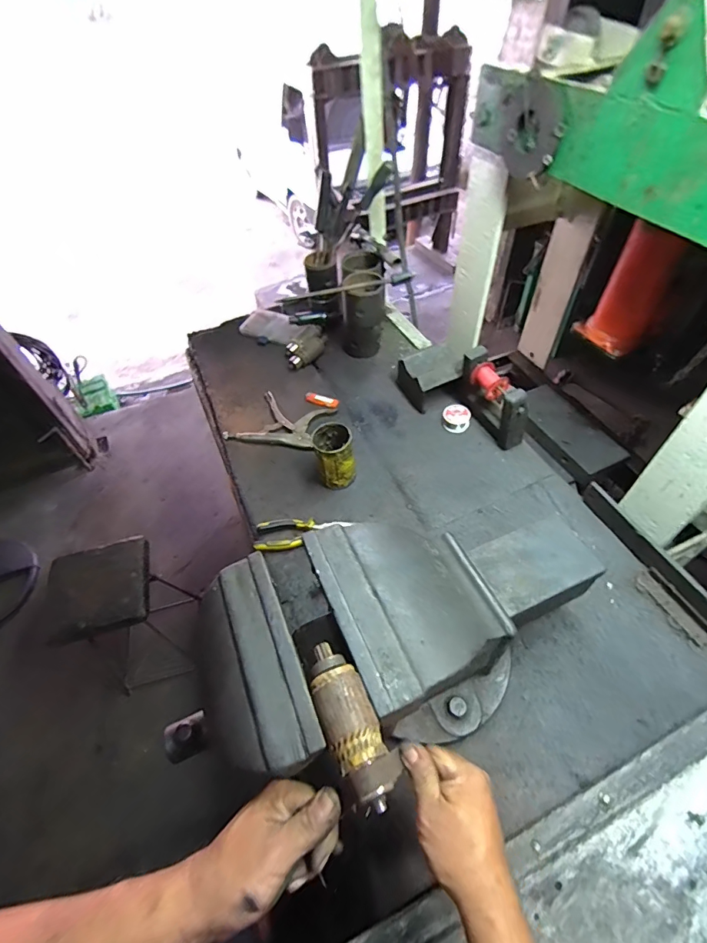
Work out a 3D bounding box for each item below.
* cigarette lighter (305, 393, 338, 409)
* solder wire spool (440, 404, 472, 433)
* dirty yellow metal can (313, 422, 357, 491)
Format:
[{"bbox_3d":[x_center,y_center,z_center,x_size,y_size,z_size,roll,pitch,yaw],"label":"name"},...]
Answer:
[{"bbox_3d":[-0.076,-0.164,1.007,0.080,0.011,0.030,20,56,18],"label":"cigarette lighter"},{"bbox_3d":[0.221,-0.114,0.933,0.059,0.035,0.050,11,54,12],"label":"solder wire spool"},{"bbox_3d":[-0.036,-0.032,0.839,0.072,0.104,0.080,-17,53,-9],"label":"dirty yellow metal can"}]

